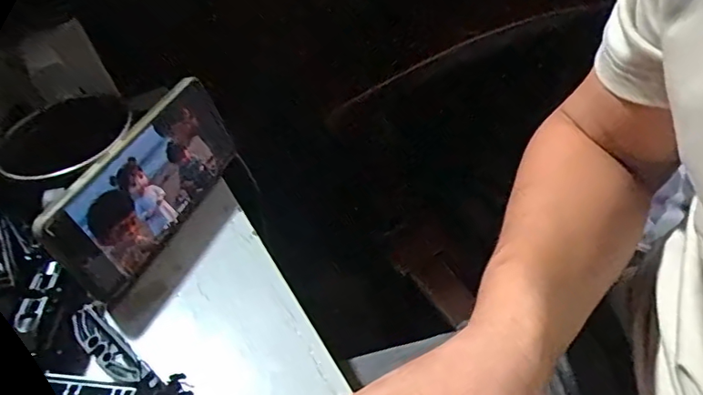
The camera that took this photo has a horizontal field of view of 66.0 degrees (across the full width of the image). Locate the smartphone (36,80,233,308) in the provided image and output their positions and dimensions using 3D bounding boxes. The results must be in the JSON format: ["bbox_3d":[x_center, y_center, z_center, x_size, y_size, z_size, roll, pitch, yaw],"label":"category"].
[{"bbox_3d":[-0.141,-0.013,0.386,0.009,0.076,0.167,4,46,31],"label":"smartphone"}]

